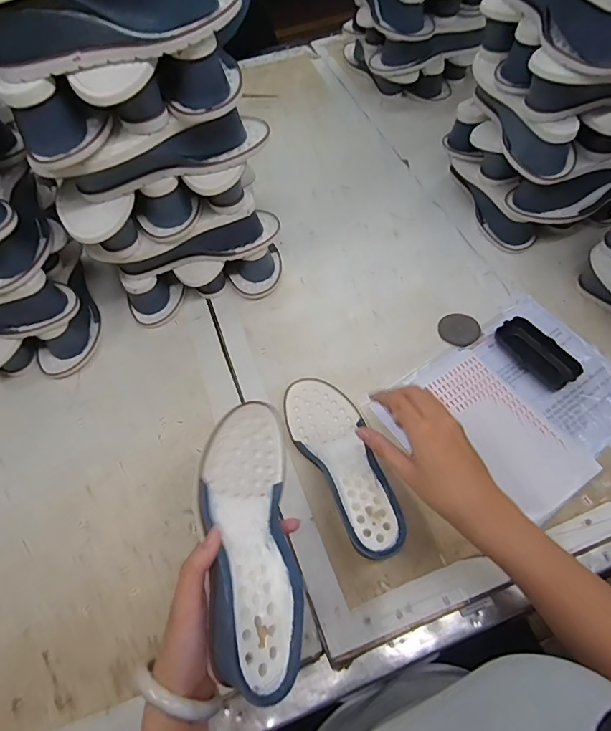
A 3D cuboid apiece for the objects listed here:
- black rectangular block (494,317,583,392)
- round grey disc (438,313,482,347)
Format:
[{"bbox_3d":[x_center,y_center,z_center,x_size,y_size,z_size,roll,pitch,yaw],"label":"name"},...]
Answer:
[{"bbox_3d":[0.311,-0.017,0.584,0.051,0.023,0.109,-35,63,-16],"label":"black rectangular block"},{"bbox_3d":[0.222,-0.054,0.623,0.058,0.009,0.057,-2,59,3],"label":"round grey disc"}]

